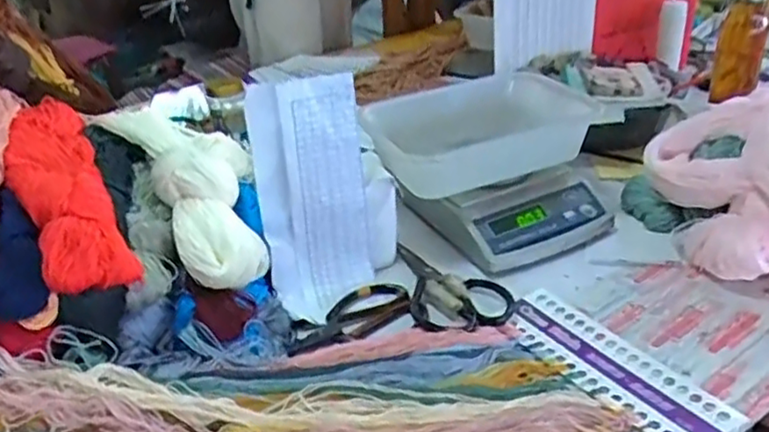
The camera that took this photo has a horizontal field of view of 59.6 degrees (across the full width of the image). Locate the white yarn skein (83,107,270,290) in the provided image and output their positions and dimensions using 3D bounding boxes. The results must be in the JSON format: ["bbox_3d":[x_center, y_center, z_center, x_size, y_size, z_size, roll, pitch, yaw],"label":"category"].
[{"bbox_3d":[-0.204,-0.047,0.712,0.122,0.081,0.288,-21,53,-23],"label":"white yarn skein"}]

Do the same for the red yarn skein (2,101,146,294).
[{"bbox_3d":[-0.312,-0.035,0.653,0.078,0.081,0.298,-20,36,-22],"label":"red yarn skein"}]

